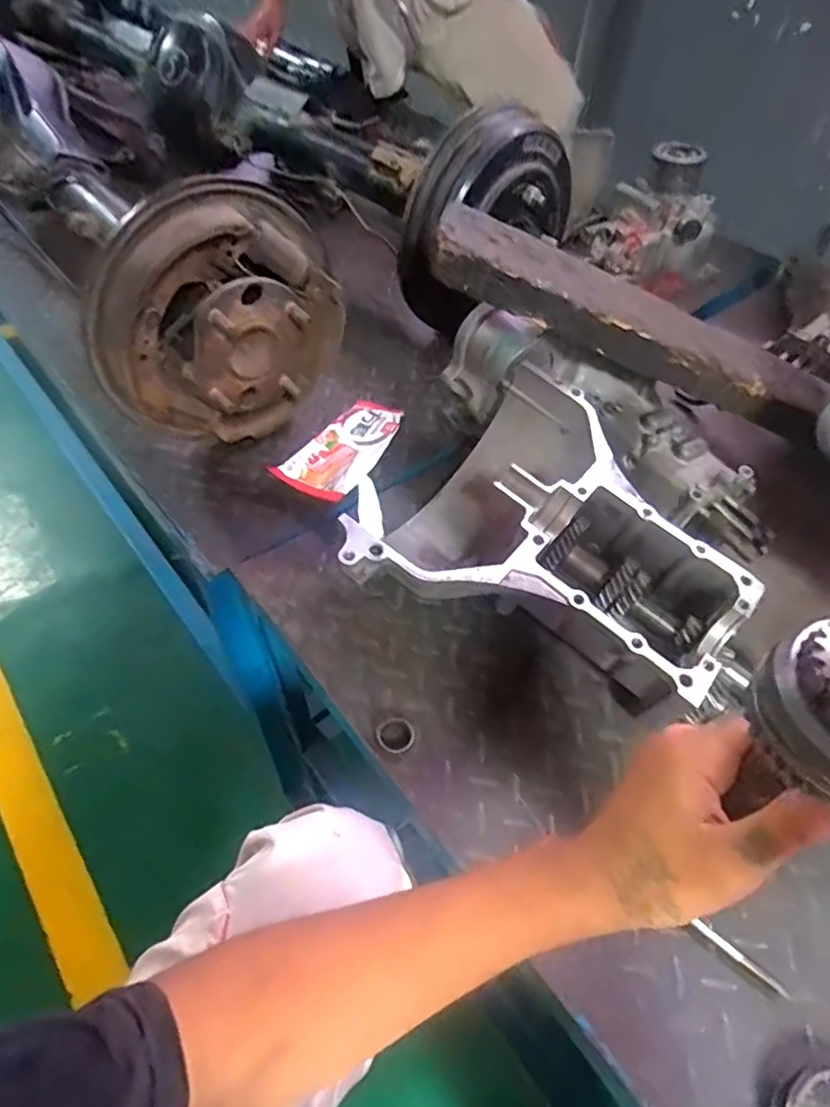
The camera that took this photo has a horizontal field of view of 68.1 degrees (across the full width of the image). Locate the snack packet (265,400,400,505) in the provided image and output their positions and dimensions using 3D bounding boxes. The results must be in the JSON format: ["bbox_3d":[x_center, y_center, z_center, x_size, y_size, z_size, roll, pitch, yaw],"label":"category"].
[{"bbox_3d":[-0.077,-0.124,0.712,0.085,0.018,0.169,26,55,17],"label":"snack packet"}]

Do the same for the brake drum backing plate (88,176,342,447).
[{"bbox_3d":[-0.185,-0.225,0.645,0.267,0.254,0.093,-33,60,-26],"label":"brake drum backing plate"}]

